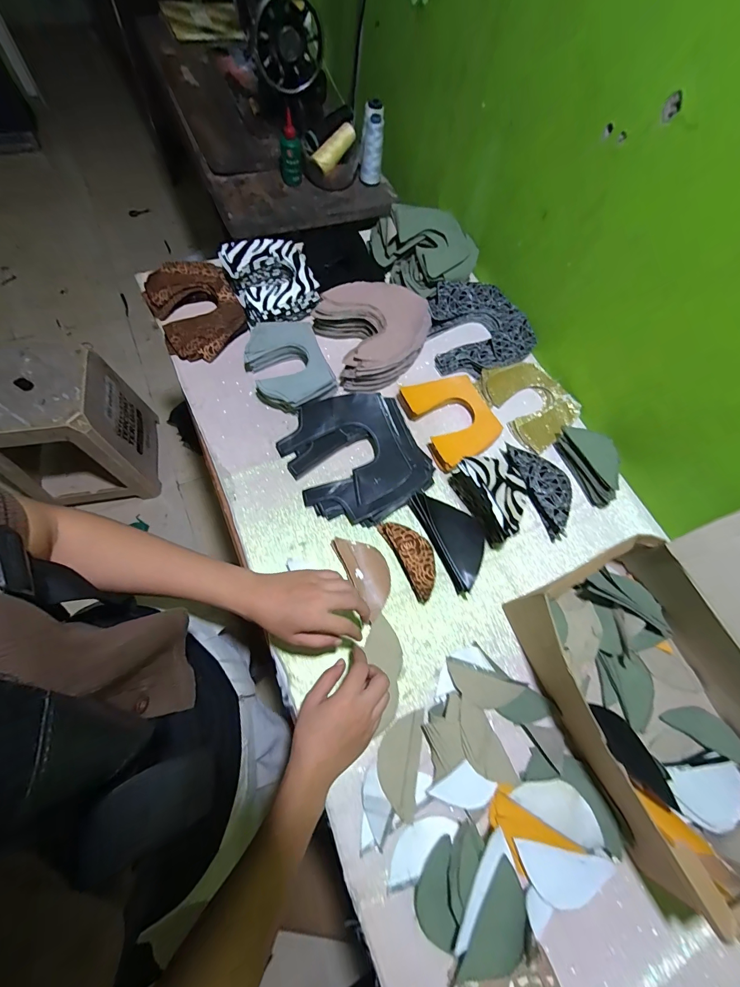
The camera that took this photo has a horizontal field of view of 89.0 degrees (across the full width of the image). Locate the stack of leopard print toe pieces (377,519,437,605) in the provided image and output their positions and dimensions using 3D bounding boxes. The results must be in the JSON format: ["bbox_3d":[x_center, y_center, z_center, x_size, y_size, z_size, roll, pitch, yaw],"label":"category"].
[{"bbox_3d":[0.062,0.086,0.527,0.049,0.019,0.118,-26,72,-12],"label":"stack of leopard print toe pieces"}]

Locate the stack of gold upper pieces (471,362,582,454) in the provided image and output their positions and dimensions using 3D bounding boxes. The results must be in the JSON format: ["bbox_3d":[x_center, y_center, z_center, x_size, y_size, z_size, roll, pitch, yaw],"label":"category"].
[{"bbox_3d":[0.278,-0.160,0.649,0.135,0.034,0.159,-29,73,-13],"label":"stack of gold upper pieces"}]

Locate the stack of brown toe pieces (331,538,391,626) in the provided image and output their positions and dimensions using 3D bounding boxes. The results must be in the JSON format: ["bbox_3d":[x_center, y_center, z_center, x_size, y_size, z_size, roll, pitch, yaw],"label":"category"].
[{"bbox_3d":[-0.004,0.108,0.518,0.054,0.014,0.119,-23,72,-12],"label":"stack of brown toe pieces"}]

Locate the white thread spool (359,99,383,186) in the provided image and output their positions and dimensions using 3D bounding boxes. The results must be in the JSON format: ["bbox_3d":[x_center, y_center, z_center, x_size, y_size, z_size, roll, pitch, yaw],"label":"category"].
[{"bbox_3d":[0.006,-0.744,0.811,0.048,0.122,0.051,2,68,-6],"label":"white thread spool"}]

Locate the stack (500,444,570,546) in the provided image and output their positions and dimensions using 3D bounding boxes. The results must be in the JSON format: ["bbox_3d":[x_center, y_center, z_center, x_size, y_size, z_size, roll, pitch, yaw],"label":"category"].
[{"bbox_3d":[0.275,-0.013,0.591,0.074,0.029,0.157,-24,72,-12],"label":"stack"}]

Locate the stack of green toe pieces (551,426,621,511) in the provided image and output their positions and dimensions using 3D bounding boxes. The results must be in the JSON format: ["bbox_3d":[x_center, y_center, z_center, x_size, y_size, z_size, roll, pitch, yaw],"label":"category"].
[{"bbox_3d":[0.356,-0.049,0.600,0.055,0.049,0.133,-20,70,-14],"label":"stack of green toe pieces"}]

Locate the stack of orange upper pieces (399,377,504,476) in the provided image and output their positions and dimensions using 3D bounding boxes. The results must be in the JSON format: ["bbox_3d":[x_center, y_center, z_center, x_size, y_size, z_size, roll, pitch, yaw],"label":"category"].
[{"bbox_3d":[0.132,-0.125,0.615,0.119,0.024,0.154,-26,72,-12],"label":"stack of orange upper pieces"}]

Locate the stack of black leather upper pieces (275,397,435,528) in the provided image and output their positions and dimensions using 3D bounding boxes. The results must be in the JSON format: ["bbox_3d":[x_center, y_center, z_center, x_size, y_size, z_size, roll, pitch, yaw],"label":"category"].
[{"bbox_3d":[-0.021,-0.055,0.569,0.187,0.025,0.199,-26,72,-12],"label":"stack of black leather upper pieces"}]

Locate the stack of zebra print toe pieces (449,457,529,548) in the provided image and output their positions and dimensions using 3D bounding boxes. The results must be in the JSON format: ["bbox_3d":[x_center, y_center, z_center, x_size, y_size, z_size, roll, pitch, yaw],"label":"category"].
[{"bbox_3d":[0.176,0.006,0.544,0.063,0.081,0.125,-27,74,-16],"label":"stack of zebra print toe pieces"}]

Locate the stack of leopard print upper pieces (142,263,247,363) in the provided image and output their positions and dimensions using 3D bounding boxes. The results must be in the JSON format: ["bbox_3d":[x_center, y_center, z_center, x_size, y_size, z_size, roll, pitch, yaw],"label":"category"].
[{"bbox_3d":[-0.294,-0.312,0.645,0.138,0.050,0.172,-26,72,-12],"label":"stack of leopard print upper pieces"}]

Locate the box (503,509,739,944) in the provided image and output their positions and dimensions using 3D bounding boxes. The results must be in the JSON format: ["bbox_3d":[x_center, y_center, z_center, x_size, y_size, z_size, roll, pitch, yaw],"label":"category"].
[{"bbox_3d":[0.400,0.197,0.391,0.321,0.252,0.333,-15,69,-12],"label":"box"}]

